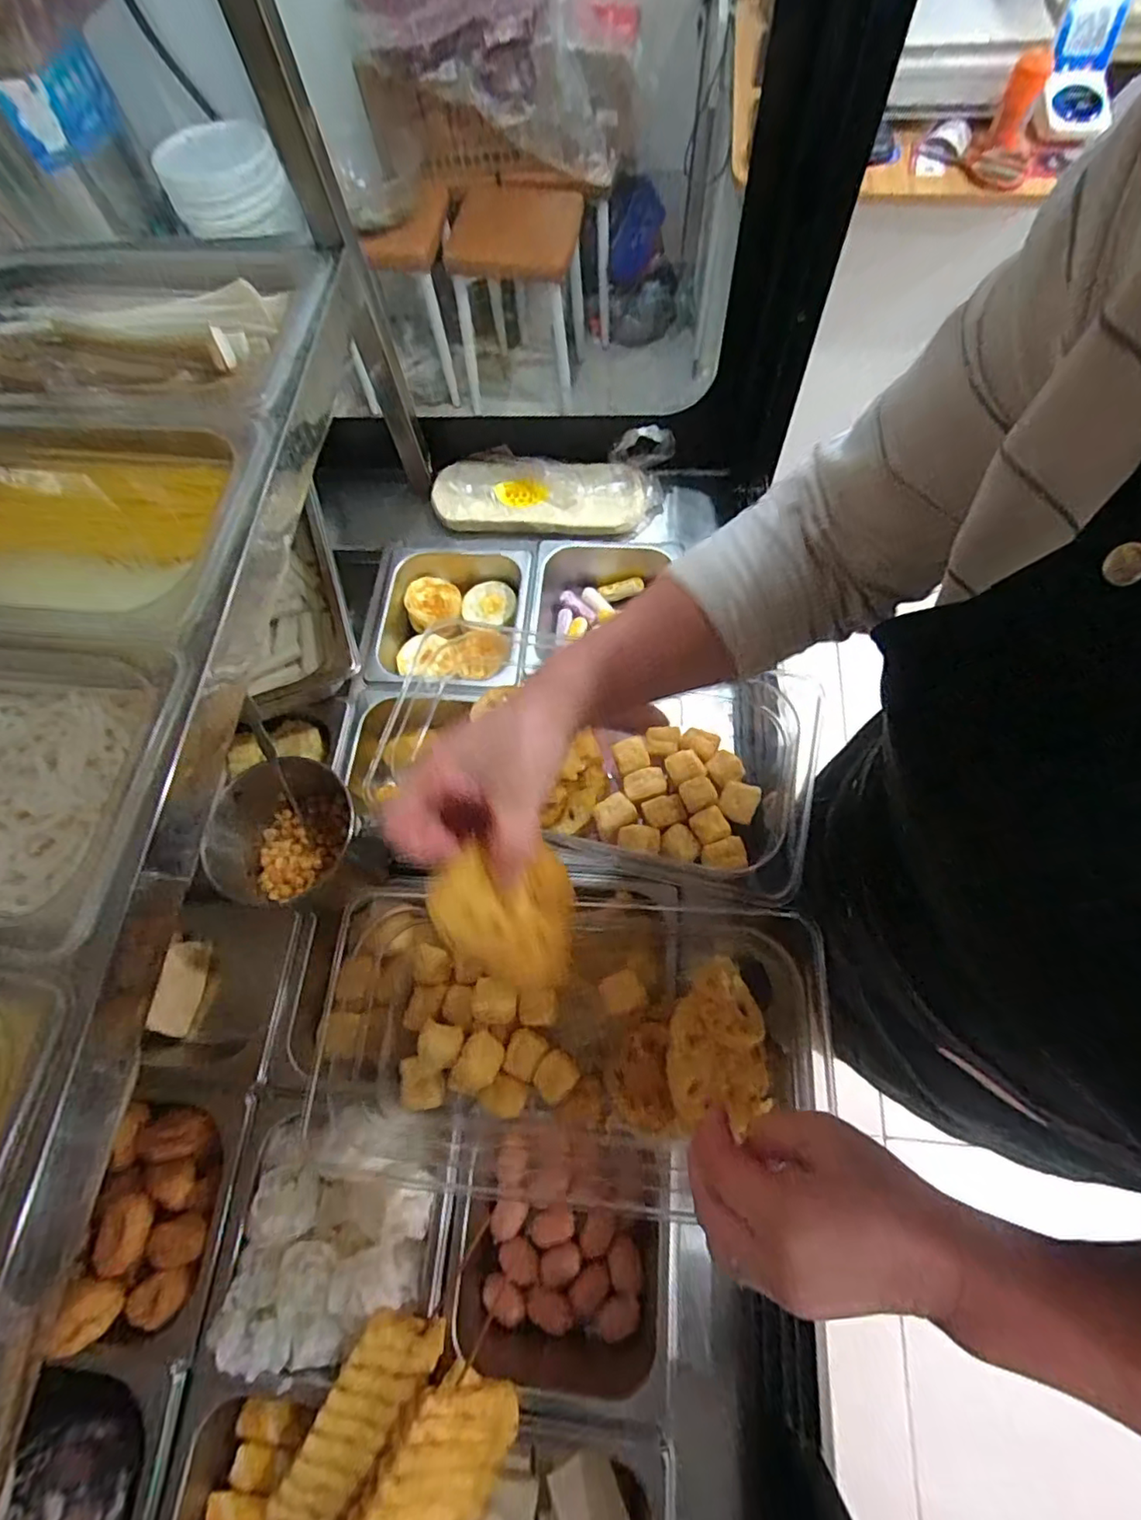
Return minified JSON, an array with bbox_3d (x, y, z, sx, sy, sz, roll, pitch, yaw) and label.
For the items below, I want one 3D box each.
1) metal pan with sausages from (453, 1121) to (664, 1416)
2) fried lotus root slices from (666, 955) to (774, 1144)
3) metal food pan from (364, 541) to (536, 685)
[{"bbox_3d":[0.005,0.353,0.430,0.174,0.075,0.167,1,68,3],"label":"metal pan with sausages"},{"bbox_3d":[0.103,0.197,0.431,0.068,0.023,0.103,-1,68,2],"label":"fried lotus root slices"},{"bbox_3d":[-0.126,-0.147,0.648,0.167,0.073,0.181,-1,68,2],"label":"metal food pan"}]

